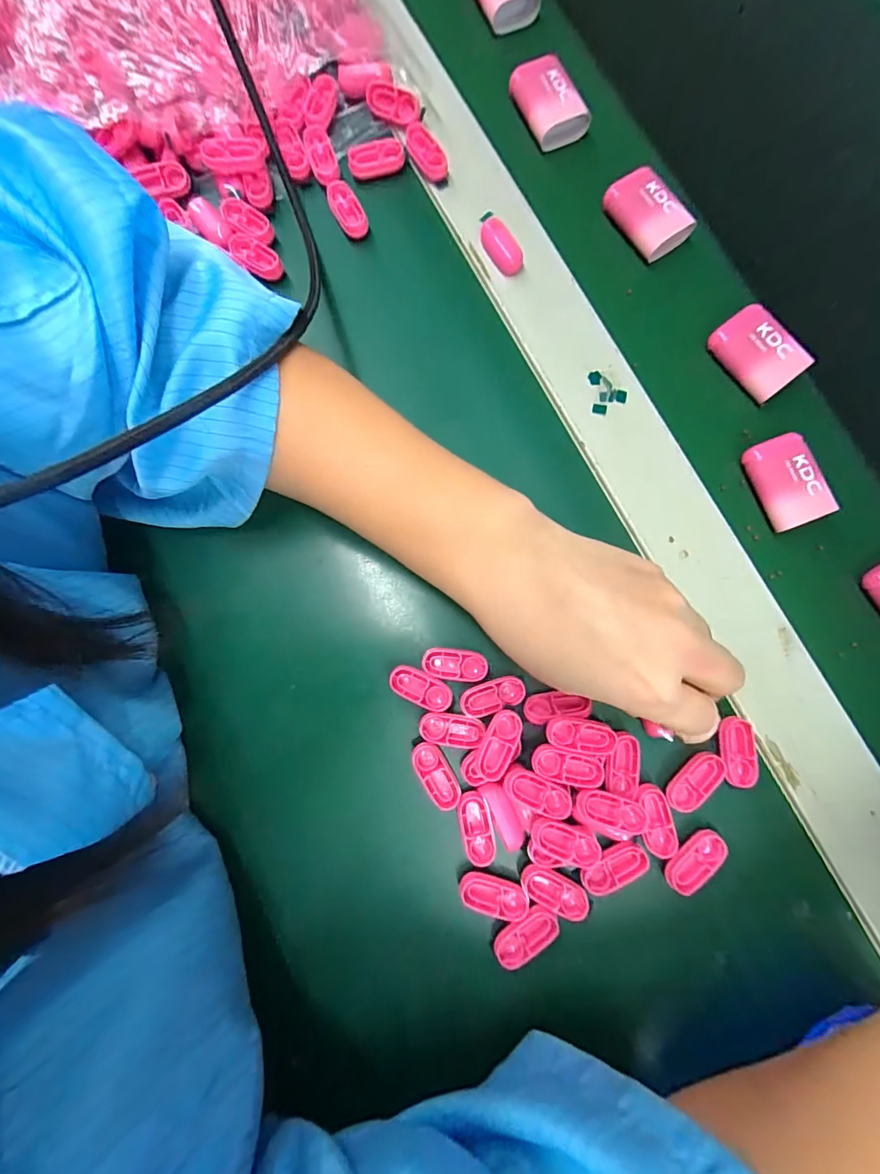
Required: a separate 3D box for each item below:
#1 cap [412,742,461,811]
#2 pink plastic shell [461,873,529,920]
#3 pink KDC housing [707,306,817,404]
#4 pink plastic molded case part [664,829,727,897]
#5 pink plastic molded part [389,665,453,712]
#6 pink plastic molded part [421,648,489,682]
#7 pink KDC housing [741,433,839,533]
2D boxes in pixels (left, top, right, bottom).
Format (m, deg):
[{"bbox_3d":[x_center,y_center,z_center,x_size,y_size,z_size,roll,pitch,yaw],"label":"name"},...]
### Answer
[{"bbox_3d":[-0.002,0.097,0.231,0.015,0.004,0.035,-31,81,-7],"label":"cap"},{"bbox_3d":[0.027,0.153,0.224,0.034,0.006,0.016,16,79,2],"label":"pink plastic shell"},{"bbox_3d":[0.186,-0.138,0.264,0.032,0.007,0.051,-43,87,18],"label":"pink KDC housing"},{"bbox_3d":[0.127,0.136,0.222,0.034,0.004,0.016,-43,83,-8],"label":"pink plastic molded case part"},{"bbox_3d":[-0.010,0.053,0.234,0.034,0.004,0.015,25,80,3],"label":"pink plastic molded part"},{"bbox_3d":[0.008,0.040,0.236,0.034,0.004,0.016,5,79,0],"label":"pink plastic molded part"},{"bbox_3d":[0.196,-0.059,0.256,0.034,0.016,0.051,-21,80,-5],"label":"pink KDC housing"}]

